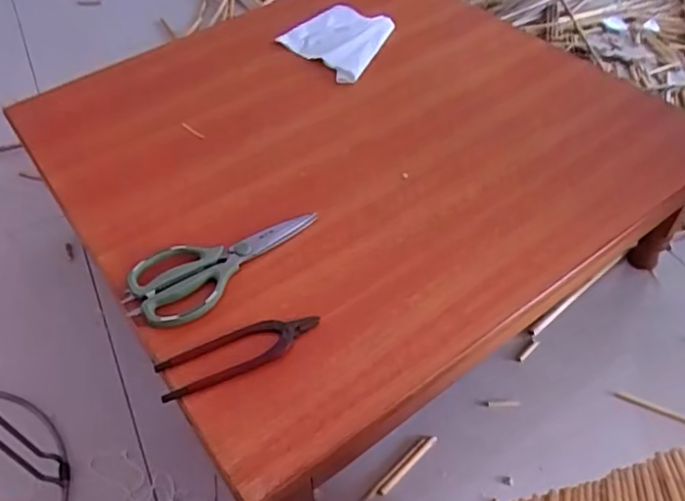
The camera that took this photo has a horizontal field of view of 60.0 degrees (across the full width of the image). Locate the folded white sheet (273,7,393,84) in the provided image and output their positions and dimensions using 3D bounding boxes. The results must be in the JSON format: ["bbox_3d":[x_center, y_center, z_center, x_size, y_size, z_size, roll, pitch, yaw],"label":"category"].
[{"bbox_3d":[-0.011,-0.360,1.010,0.201,0.028,0.177,23,53,25],"label":"folded white sheet"}]

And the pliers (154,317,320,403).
[{"bbox_3d":[-0.099,0.095,0.571,0.157,0.013,0.046,-21,49,-14],"label":"pliers"}]

